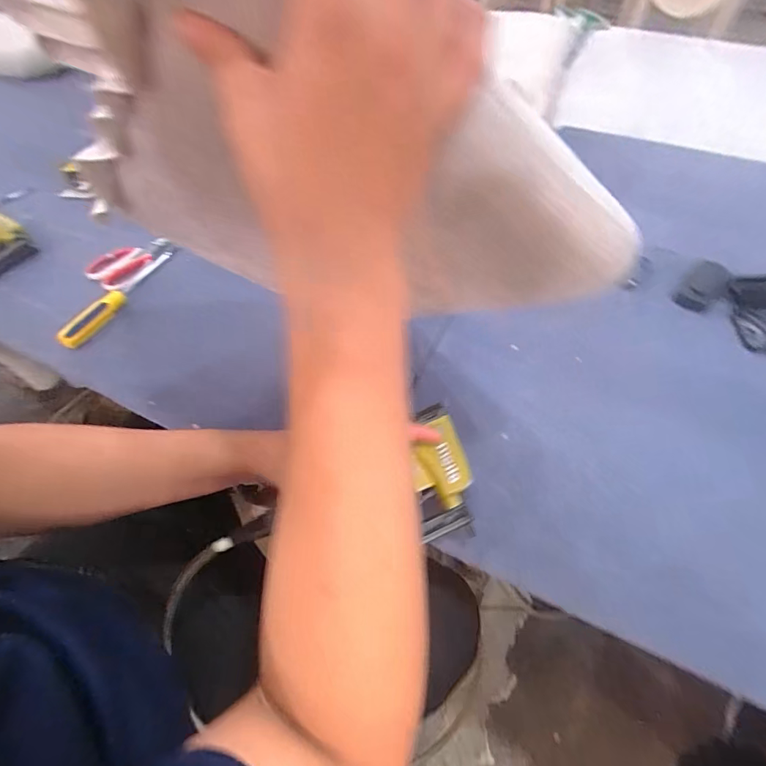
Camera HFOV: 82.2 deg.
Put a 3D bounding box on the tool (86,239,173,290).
[{"bbox_3d":[-0.432,-0.210,0.758,0.094,0.017,0.142,24,52,21],"label":"tool"}]

